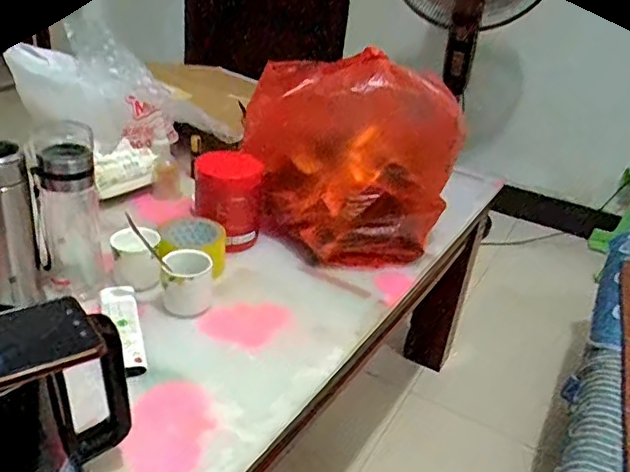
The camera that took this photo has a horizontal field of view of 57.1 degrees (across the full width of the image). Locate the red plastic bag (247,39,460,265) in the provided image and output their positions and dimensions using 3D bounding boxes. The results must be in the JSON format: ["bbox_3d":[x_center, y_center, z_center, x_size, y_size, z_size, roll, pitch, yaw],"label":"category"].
[{"bbox_3d":[0.077,-0.127,0.943,0.324,0.277,0.224,-5,31,-20],"label":"red plastic bag"}]

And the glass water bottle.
[{"bbox_3d":[-0.315,-0.033,0.749,0.082,0.220,0.083,-6,31,-22],"label":"glass water bottle"}]

